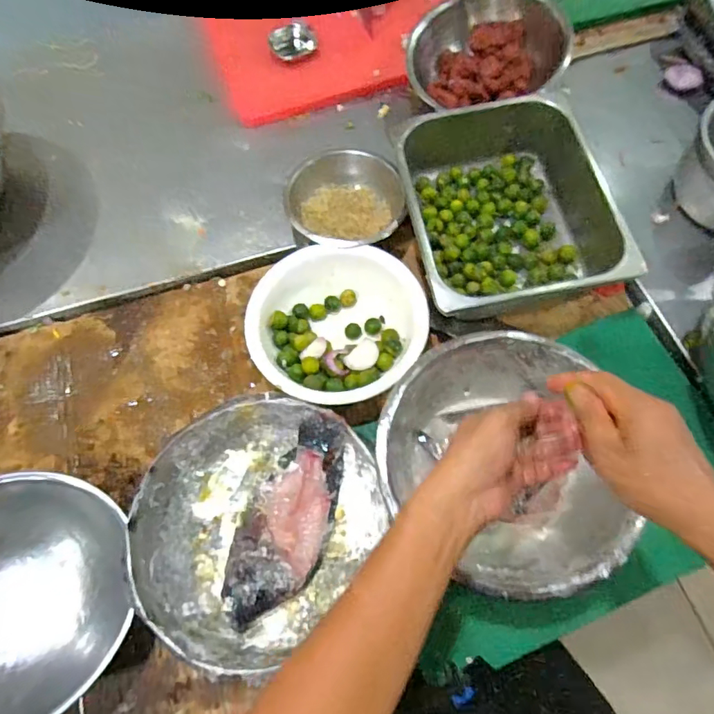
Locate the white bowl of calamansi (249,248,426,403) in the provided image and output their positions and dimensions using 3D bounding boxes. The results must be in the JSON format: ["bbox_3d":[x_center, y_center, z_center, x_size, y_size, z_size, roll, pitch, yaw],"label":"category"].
[{"bbox_3d":[-0.022,-0.039,0.669,0.219,0.078,0.203,0,67,1],"label":"white bowl of calamansi"}]

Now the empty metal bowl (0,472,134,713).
[{"bbox_3d":[-0.356,0.259,0.515,0.230,0.130,0.220,0,67,1],"label":"empty metal bowl"}]

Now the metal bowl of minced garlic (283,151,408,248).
[{"bbox_3d":[-0.023,-0.225,0.728,0.152,0.085,0.143,0,67,1],"label":"metal bowl of minced garlic"}]

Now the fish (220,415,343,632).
[{"bbox_3d":[-0.079,0.185,0.571,0.105,0.064,0.239,26,70,11],"label":"fish"}]

